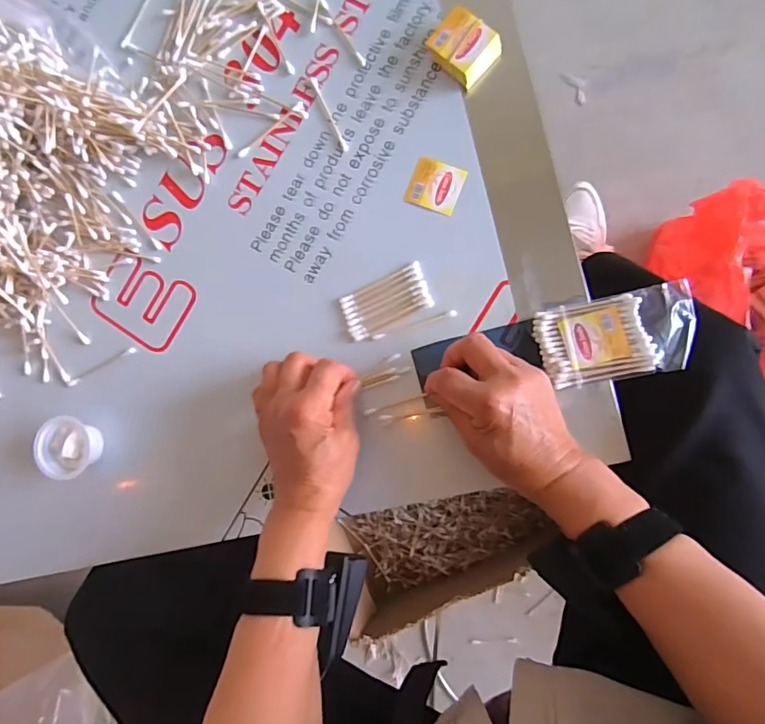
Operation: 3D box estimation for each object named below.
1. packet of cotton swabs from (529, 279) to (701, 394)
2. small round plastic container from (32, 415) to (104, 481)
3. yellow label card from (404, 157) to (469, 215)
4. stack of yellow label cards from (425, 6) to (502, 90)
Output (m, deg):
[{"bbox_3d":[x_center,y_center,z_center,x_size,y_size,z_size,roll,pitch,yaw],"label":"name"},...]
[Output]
[{"bbox_3d":[0.179,-0.019,0.378,0.112,0.010,0.063,-11,86,8],"label":"packet of cotton swabs"},{"bbox_3d":[-0.279,0.076,0.441,0.049,0.028,0.052,0,87,9],"label":"small round plastic container"},{"bbox_3d":[0.044,-0.148,0.415,0.043,0.004,0.039,21,96,7],"label":"yellow label card"},{"bbox_3d":[0.067,-0.257,0.404,0.047,0.022,0.041,43,94,8],"label":"stack of yellow label cards"}]

